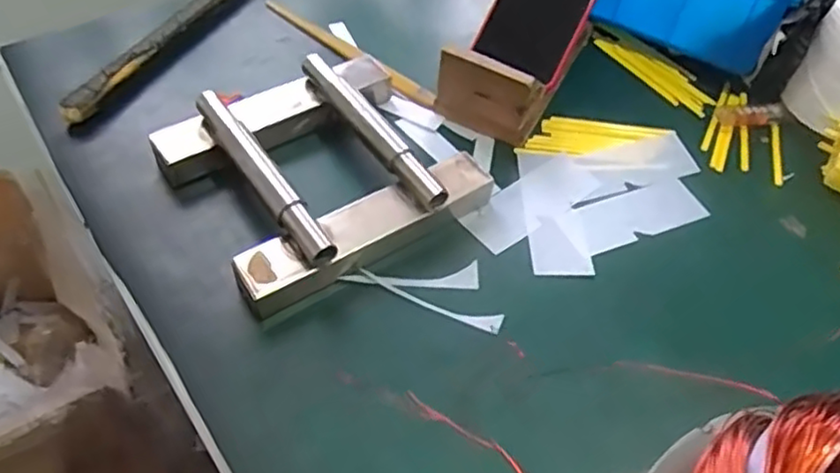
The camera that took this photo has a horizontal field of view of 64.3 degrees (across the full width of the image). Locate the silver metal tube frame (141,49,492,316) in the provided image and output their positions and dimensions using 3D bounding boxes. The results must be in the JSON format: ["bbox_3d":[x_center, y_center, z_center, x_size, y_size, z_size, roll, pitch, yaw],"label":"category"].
[{"bbox_3d":[-0.075,-0.057,0.509,0.200,0.048,0.178,-28,58,-24],"label":"silver metal tube frame"}]

